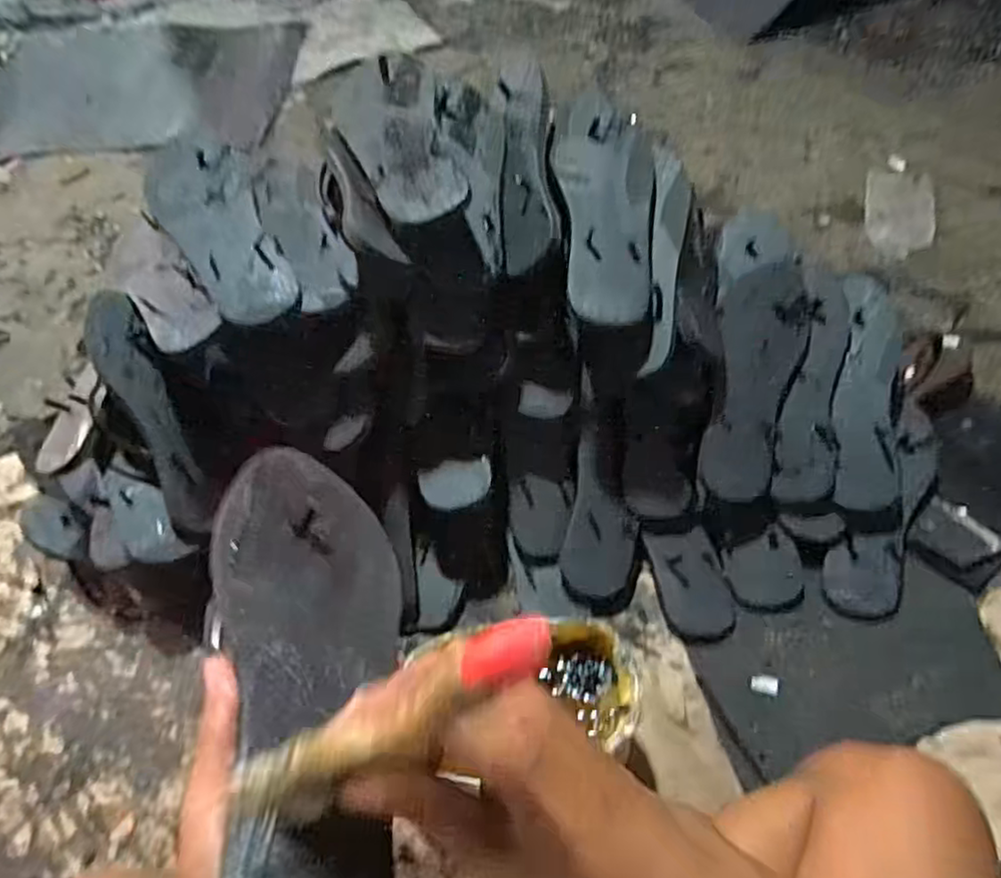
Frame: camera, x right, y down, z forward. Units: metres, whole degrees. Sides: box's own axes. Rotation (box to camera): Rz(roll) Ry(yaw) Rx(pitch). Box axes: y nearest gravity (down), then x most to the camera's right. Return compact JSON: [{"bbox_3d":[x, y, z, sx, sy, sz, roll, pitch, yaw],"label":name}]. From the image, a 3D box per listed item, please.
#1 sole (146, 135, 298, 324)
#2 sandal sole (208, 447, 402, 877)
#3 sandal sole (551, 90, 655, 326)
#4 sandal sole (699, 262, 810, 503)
[{"bbox_3d":[-0.259,-0.196,0.622,0.092,0.016,0.231,-26,69,-14],"label":"sole"},{"bbox_3d":[-0.091,0.115,0.335,0.099,0.011,0.249,13,46,-34],"label":"sandal sole"},{"bbox_3d":[0.102,-0.225,0.644,0.093,0.030,0.247,-1,72,3],"label":"sandal sole"},{"bbox_3d":[0.259,-0.061,0.692,0.089,0.037,0.249,12,88,13],"label":"sandal sole"}]

